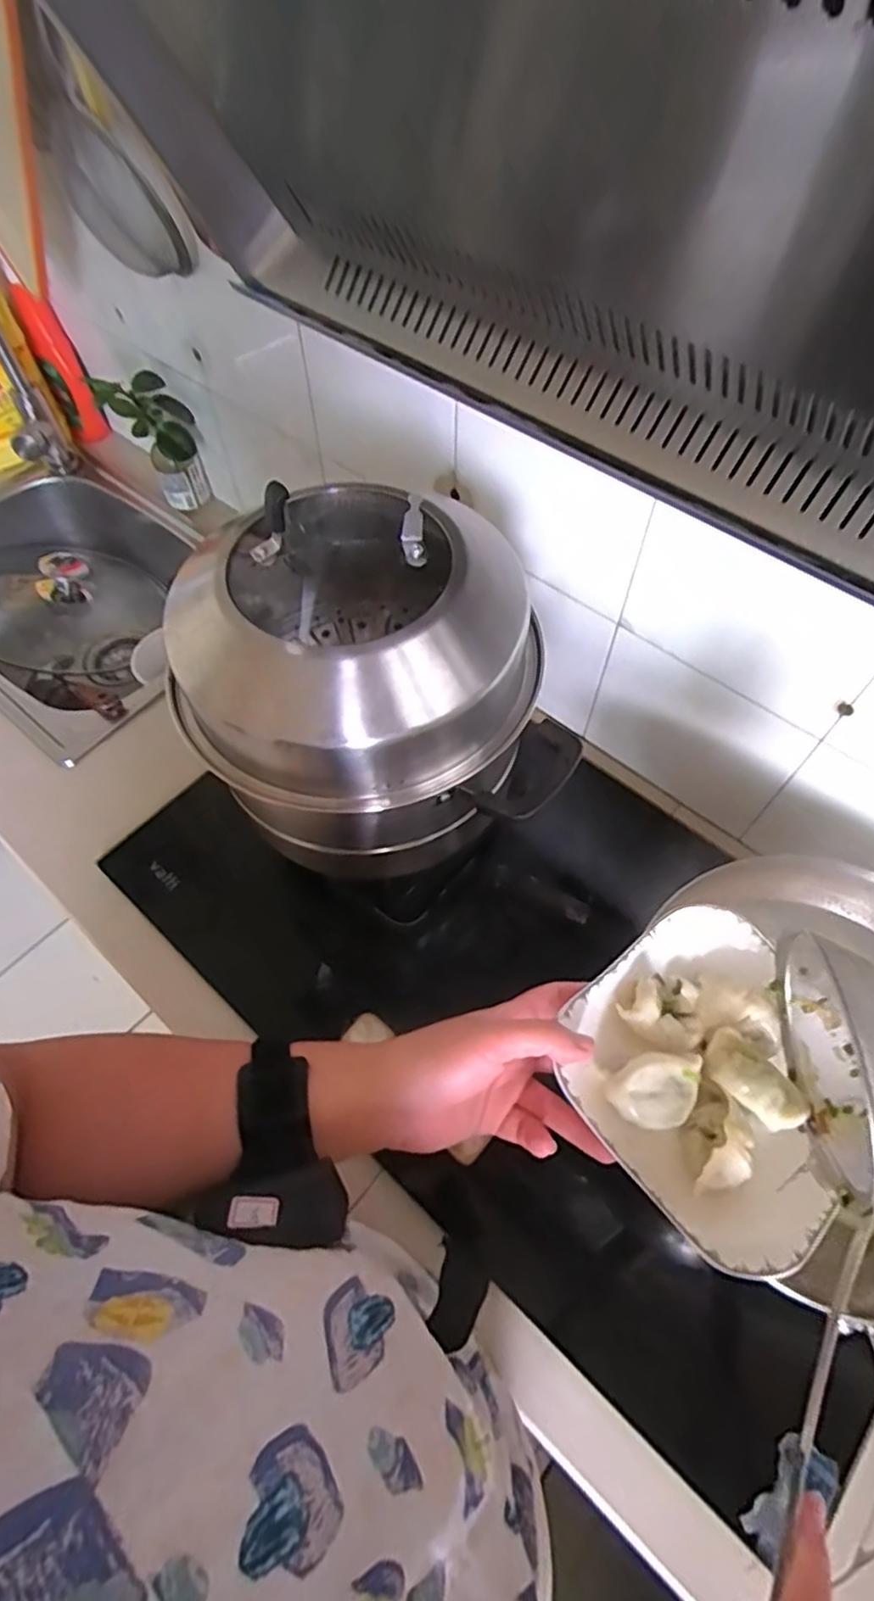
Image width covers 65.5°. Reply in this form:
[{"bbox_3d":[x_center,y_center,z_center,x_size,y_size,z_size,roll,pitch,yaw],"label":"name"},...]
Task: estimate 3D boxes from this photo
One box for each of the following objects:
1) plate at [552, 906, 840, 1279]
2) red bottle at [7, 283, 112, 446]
[{"bbox_3d":[0.161,0.157,0.389,0.151,0.037,0.160,-35,66,-17],"label":"plate"},{"bbox_3d":[-0.532,-0.616,0.961,0.056,0.183,0.086,-29,64,-15],"label":"red bottle"}]

